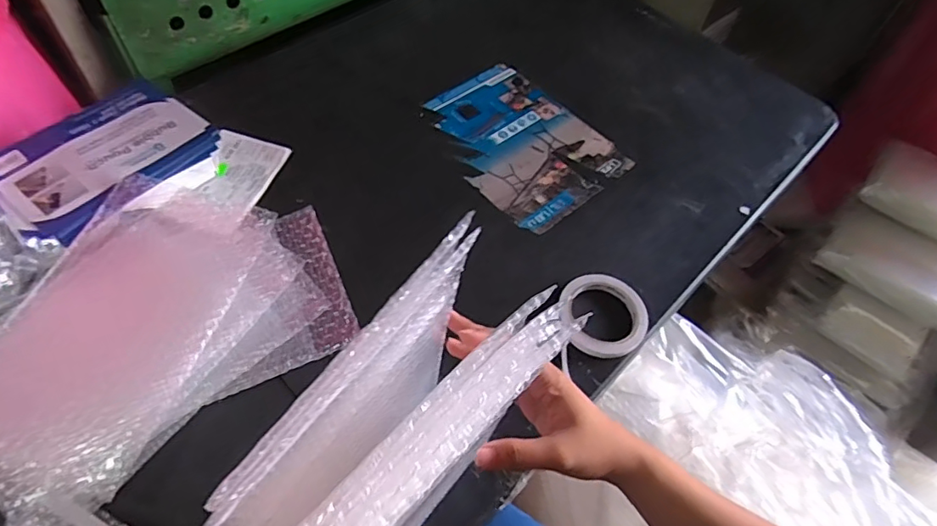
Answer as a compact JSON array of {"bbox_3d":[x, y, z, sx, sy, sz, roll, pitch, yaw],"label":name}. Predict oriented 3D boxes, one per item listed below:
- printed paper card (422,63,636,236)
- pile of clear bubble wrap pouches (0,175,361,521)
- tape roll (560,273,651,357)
[{"bbox_3d":[0.071,-0.177,0.769,0.206,0.006,0.273,-35,66,-21],"label":"printed paper card"},{"bbox_3d":[-0.322,0.053,0.546,0.373,0.042,0.282,-35,65,-25],"label":"pile of clear bubble wrap pouches"},{"bbox_3d":[0.154,0.057,0.613,0.096,0.018,0.100,2,57,-4],"label":"tape roll"}]

